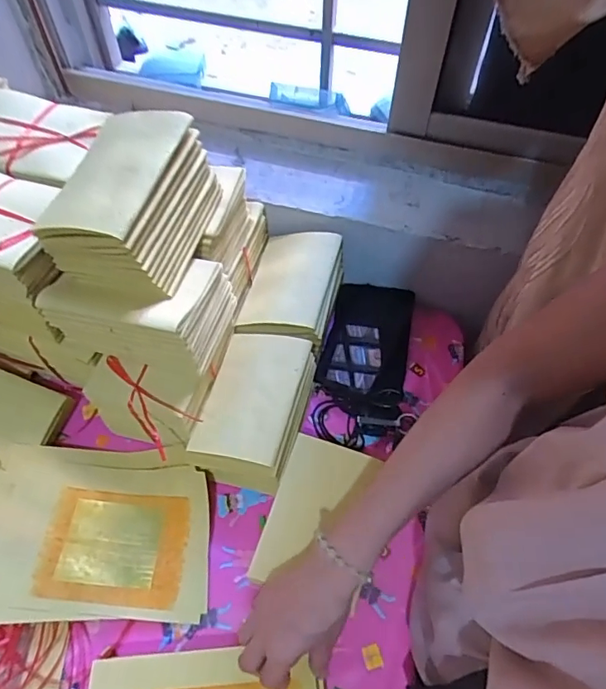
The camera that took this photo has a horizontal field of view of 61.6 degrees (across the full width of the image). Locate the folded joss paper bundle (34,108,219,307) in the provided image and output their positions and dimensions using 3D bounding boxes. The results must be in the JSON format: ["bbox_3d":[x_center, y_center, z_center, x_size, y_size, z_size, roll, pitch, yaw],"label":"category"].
[{"bbox_3d":[-0.175,-0.149,0.530,0.121,0.111,0.163,17,59,10],"label":"folded joss paper bundle"}]

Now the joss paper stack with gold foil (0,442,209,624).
[{"bbox_3d":[-0.236,0.209,0.581,0.252,0.035,0.189,-1,57,-1],"label":"joss paper stack with gold foil"}]

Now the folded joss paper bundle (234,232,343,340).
[{"bbox_3d":[-0.016,-0.080,0.680,0.117,0.042,0.164,13,58,8],"label":"folded joss paper bundle"}]

